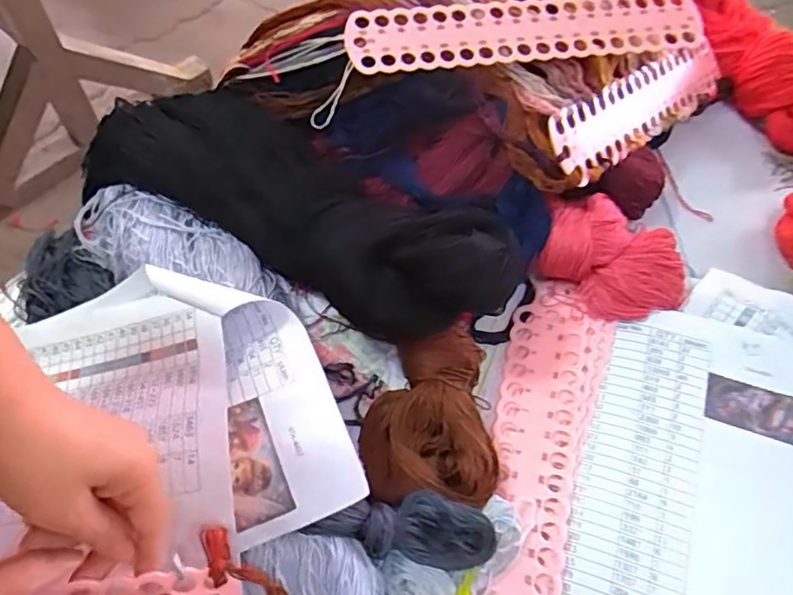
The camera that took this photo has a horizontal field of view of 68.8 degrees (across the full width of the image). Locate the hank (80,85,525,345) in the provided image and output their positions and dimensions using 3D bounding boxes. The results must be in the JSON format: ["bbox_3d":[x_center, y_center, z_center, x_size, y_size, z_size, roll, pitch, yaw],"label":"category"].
[{"bbox_3d":[-0.073,-0.079,0.428,0.337,0.086,0.128,30,67,8],"label":"hank"}]

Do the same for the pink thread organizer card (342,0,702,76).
[{"bbox_3d":[0.107,-0.223,0.481,0.290,0.009,0.062,-6,81,-5],"label":"pink thread organizer card"}]

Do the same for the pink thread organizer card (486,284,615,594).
[{"bbox_3d":[0.094,0.118,0.401,0.070,0.007,0.282,12,61,17],"label":"pink thread organizer card"}]

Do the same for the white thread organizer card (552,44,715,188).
[{"bbox_3d":[0.219,-0.172,0.507,0.270,0.008,0.054,-35,108,-31],"label":"white thread organizer card"}]

